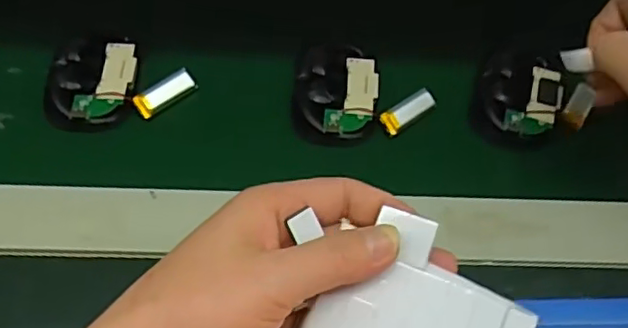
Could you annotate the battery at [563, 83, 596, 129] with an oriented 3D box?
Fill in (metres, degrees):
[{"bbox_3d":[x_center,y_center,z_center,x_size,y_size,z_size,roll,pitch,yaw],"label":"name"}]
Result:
[{"bbox_3d":[0.176,-0.041,0.410,0.014,0.004,0.037,29,60,15],"label":"battery"}]

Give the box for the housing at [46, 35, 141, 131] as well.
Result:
[{"bbox_3d":[-0.145,-0.055,0.407,0.055,0.016,0.068,0,57,-3],"label":"housing"}]

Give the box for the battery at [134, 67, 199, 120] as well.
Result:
[{"bbox_3d":[-0.097,-0.047,0.408,0.043,0.005,0.016,-36,105,-20],"label":"battery"}]

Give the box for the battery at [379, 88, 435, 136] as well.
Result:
[{"bbox_3d":[0.062,-0.036,0.407,0.040,0.008,0.015,-33,64,-22],"label":"battery"}]

